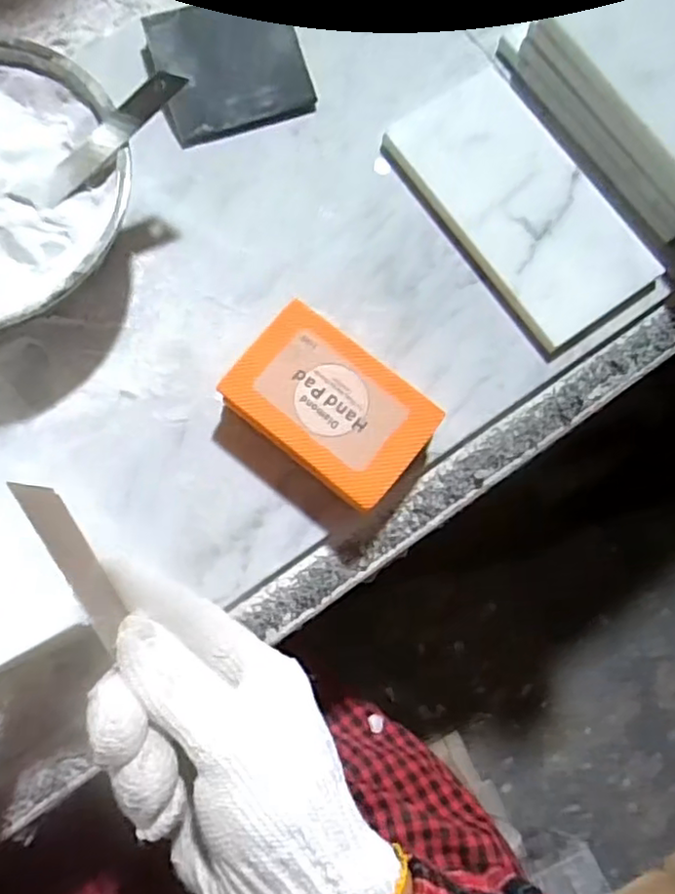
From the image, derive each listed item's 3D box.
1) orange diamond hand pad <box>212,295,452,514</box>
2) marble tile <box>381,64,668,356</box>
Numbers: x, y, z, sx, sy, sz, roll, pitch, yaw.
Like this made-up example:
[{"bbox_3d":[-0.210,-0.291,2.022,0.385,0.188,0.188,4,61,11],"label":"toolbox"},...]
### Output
[{"bbox_3d":[-0.002,-0.018,0.307,0.090,0.033,0.060,39,79,5],"label":"orange diamond hand pad"},{"bbox_3d":[0.101,-0.132,0.343,0.084,0.008,0.150,-32,82,-9],"label":"marble tile"}]

